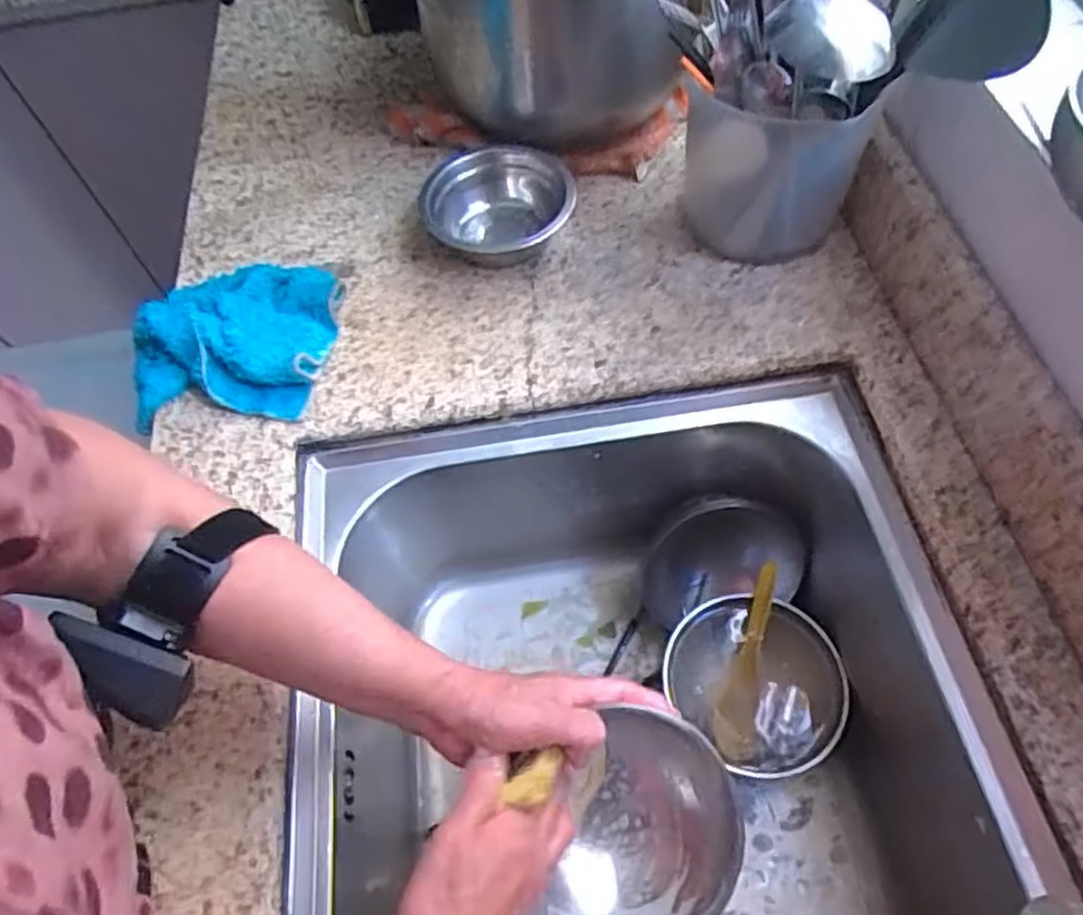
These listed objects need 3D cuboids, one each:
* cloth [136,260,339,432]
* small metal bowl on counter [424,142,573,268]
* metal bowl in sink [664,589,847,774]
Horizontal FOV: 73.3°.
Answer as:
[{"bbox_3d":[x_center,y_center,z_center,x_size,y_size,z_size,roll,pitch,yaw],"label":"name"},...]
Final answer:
[{"bbox_3d":[-0.246,-0.105,0.586,0.148,0.050,0.146,0,59,5],"label":"cloth"},{"bbox_3d":[-0.036,-0.212,0.635,0.126,0.050,0.124,-2,59,3],"label":"small metal bowl on counter"},{"bbox_3d":[0.182,0.192,0.619,0.133,0.066,0.138,-2,59,3],"label":"metal bowl in sink"}]

